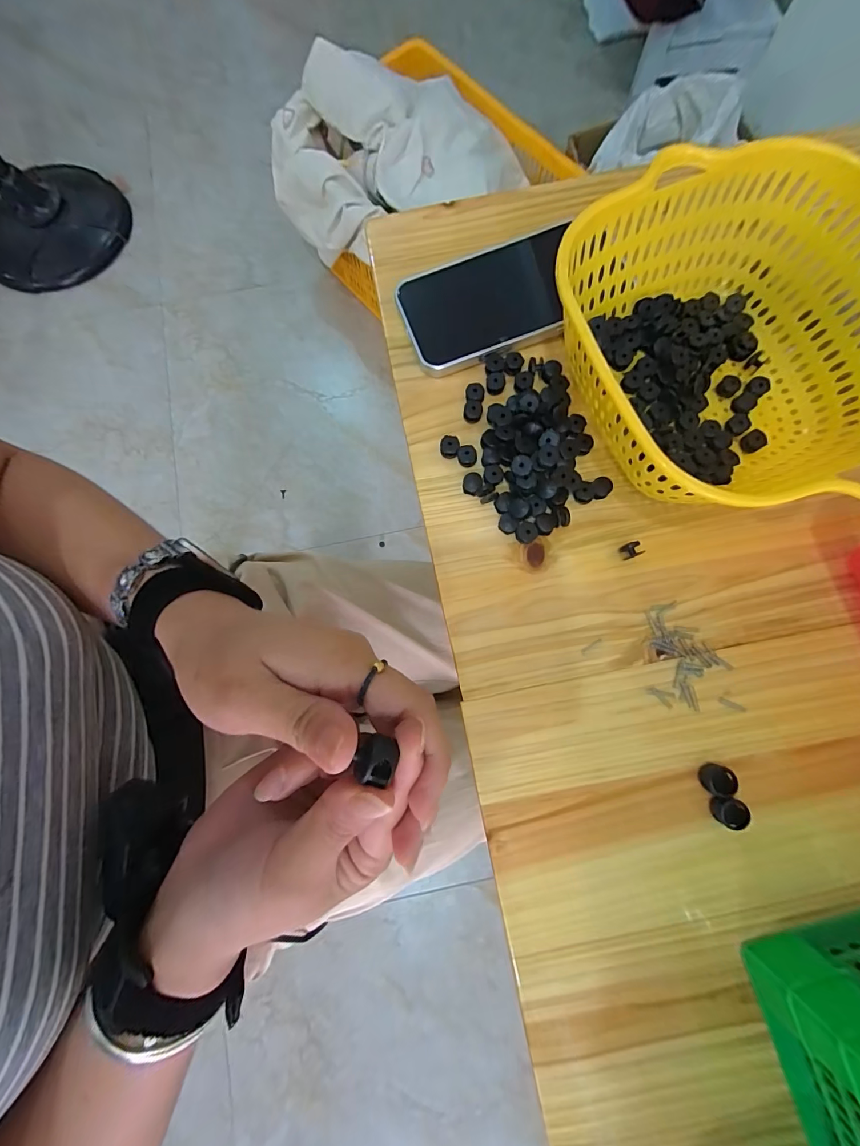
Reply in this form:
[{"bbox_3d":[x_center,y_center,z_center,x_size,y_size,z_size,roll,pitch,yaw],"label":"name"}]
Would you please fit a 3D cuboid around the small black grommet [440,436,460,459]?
[{"bbox_3d":[0.014,-0.088,0.287,0.013,0.007,0.014,0,79,1],"label":"small black grommet"}]

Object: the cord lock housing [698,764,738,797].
[{"bbox_3d":[0.169,0.122,0.242,0.017,0.008,0.017,0,79,1],"label":"cord lock housing"}]

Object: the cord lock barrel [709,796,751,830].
[{"bbox_3d":[0.174,0.138,0.238,0.018,0.008,0.017,0,79,1],"label":"cord lock barrel"}]

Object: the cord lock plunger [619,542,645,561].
[{"bbox_3d":[0.133,-0.015,0.269,0.014,0.011,0.009,-20,79,-3],"label":"cord lock plunger"}]

